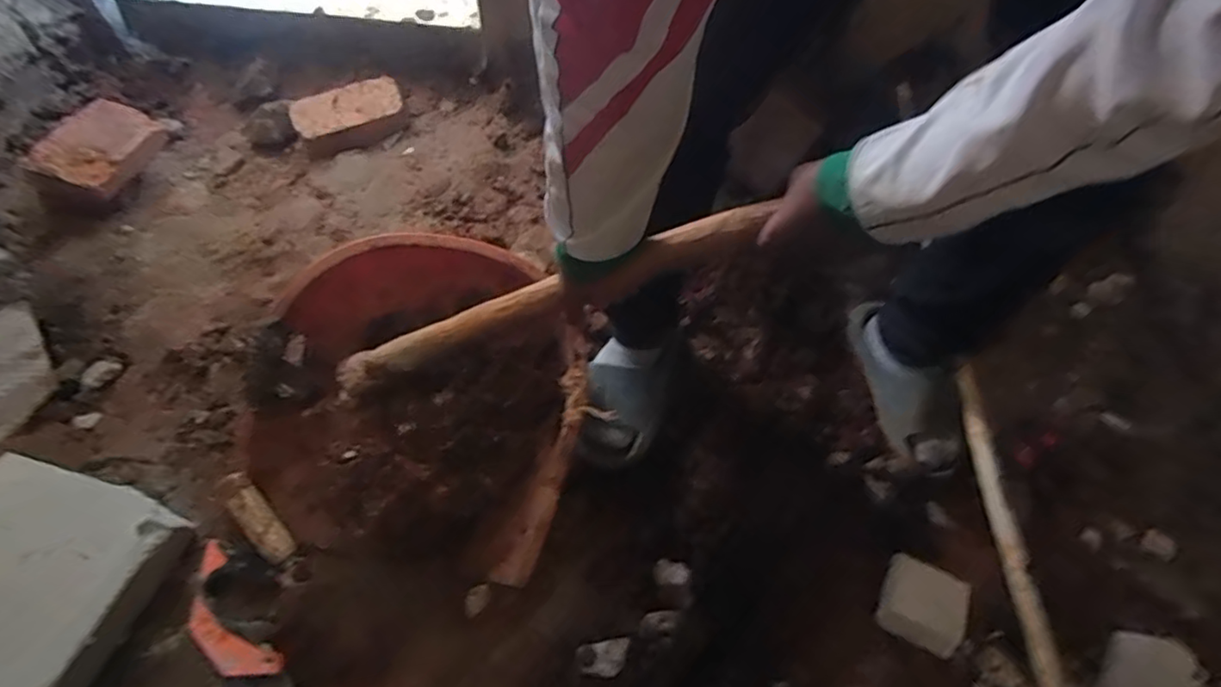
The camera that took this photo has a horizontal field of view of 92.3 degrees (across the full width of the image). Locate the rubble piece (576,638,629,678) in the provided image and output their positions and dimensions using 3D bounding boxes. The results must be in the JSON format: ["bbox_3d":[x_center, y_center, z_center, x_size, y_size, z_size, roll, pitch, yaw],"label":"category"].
[{"bbox_3d":[-0.008,0.372,0.690,0.063,0.019,0.036,-7,61,-8],"label":"rubble piece"}]

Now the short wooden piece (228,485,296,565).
[{"bbox_3d":[-0.401,0.208,0.676,0.032,0.015,0.096,-37,85,-21],"label":"short wooden piece"}]

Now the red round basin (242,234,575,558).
[{"bbox_3d":[-0.254,0.055,0.743,0.351,0.168,0.391,26,62,11],"label":"red round basin"}]

